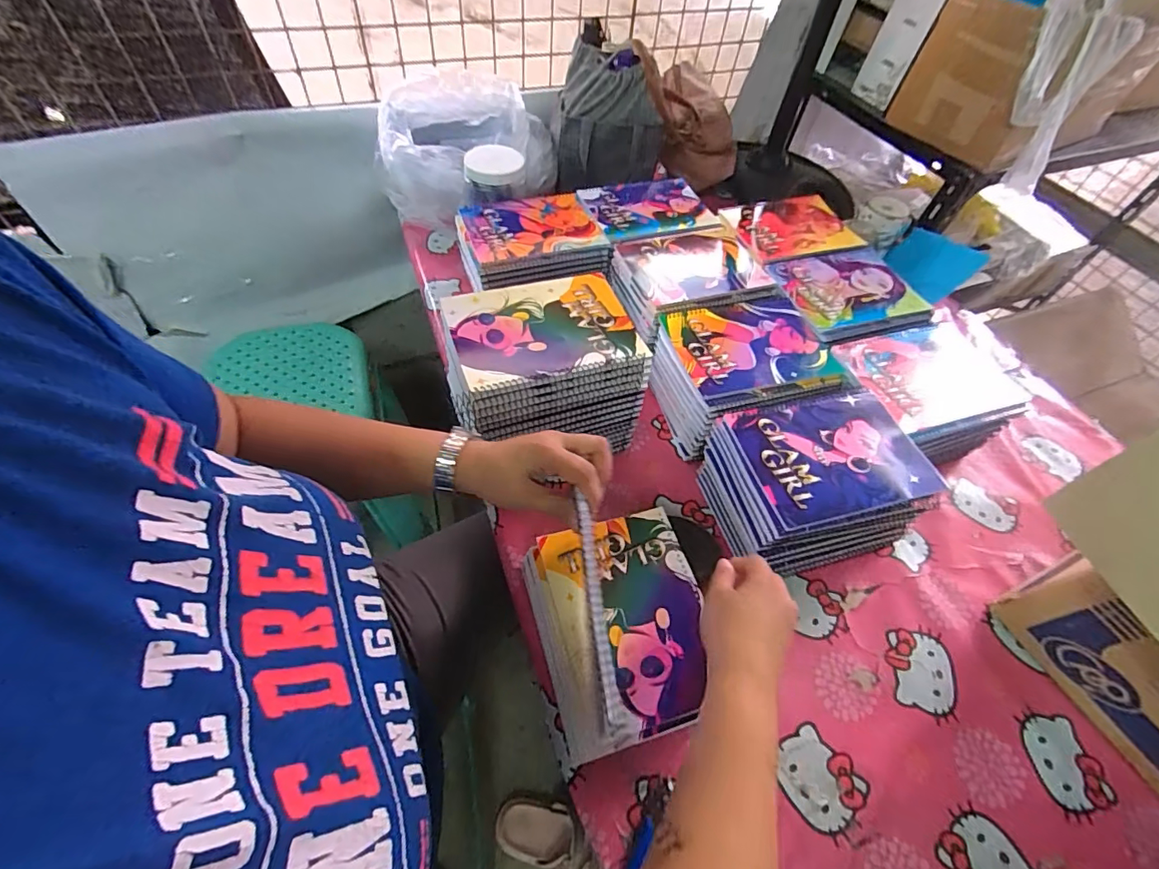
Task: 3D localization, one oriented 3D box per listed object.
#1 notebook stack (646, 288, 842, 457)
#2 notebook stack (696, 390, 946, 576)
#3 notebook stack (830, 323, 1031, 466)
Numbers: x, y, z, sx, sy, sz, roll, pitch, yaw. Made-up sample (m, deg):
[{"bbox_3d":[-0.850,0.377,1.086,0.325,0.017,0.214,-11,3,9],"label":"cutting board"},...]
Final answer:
[{"bbox_3d":[0.215,-0.088,0.692,0.210,0.106,0.187,-15,57,-15],"label":"notebook stack"},{"bbox_3d":[0.273,0.055,0.593,0.207,0.112,0.167,-9,56,-11],"label":"notebook stack"},{"bbox_3d":[0.447,-0.049,0.678,0.205,0.099,0.168,-13,57,-14],"label":"notebook stack"}]

